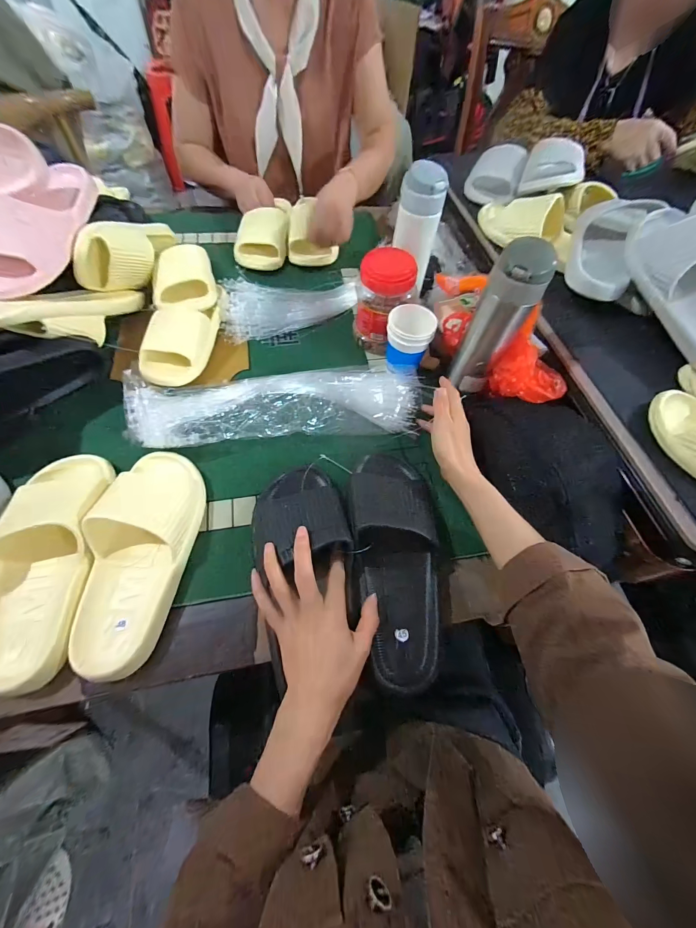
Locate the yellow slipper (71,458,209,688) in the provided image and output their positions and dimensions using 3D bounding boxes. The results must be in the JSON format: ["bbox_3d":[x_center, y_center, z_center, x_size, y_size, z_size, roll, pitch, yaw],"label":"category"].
[{"bbox_3d":[-0.231,0.092,0.379,0.105,0.057,0.250,-2,61,-4],"label":"yellow slipper"}]

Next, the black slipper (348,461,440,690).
[{"bbox_3d":[0.058,0.106,0.393,0.098,0.058,0.261,-4,69,-5],"label":"black slipper"}]

